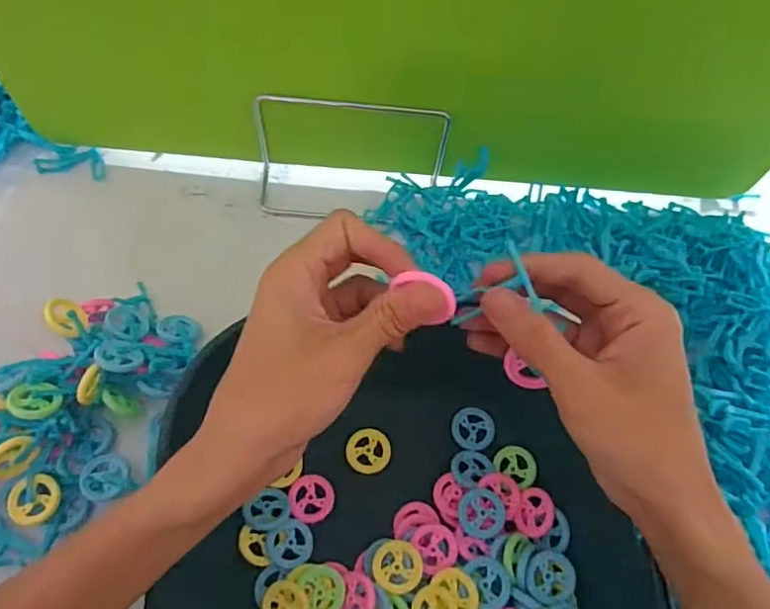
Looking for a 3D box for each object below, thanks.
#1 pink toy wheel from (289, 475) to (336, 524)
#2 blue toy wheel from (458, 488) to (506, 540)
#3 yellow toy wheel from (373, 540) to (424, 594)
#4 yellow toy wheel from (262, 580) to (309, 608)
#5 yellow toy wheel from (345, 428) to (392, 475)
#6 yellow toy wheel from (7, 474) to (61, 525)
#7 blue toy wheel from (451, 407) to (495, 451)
[{"bbox_3d":[-0.048,0.126,0.379,0.028,0.005,0.030,1,64,-2],"label":"pink toy wheel"},{"bbox_3d":[0.061,0.132,0.368,0.028,0.007,0.029,1,64,-2],"label":"blue toy wheel"},{"bbox_3d":[0.008,0.158,0.351,0.029,0.004,0.028,1,64,-2],"label":"yellow toy wheel"},{"bbox_3d":[-0.059,0.179,0.344,0.027,0.007,0.028,1,64,-2],"label":"yellow toy wheel"},{"bbox_3d":[-0.011,0.100,0.397,0.029,0.007,0.028,1,64,-2],"label":"yellow toy wheel"},{"bbox_3d":[-0.216,0.120,0.359,0.027,0.008,0.029,1,64,-2],"label":"yellow toy wheel"},{"bbox_3d":[0.062,0.087,0.409,0.030,0.005,0.029,1,64,-2],"label":"blue toy wheel"}]

